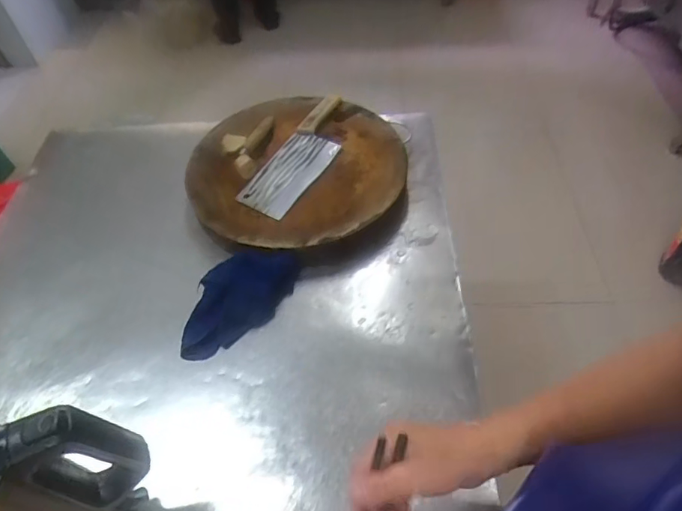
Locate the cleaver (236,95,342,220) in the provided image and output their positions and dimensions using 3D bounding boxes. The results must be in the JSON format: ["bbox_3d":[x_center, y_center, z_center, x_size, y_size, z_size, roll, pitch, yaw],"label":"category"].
[{"bbox_3d":[-0.063,-0.180,0.841,0.096,0.029,0.283,20,56,18],"label":"cleaver"}]

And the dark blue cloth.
[{"bbox_3d":[-0.153,0.060,0.705,0.092,0.042,0.208,34,61,27],"label":"dark blue cloth"}]

